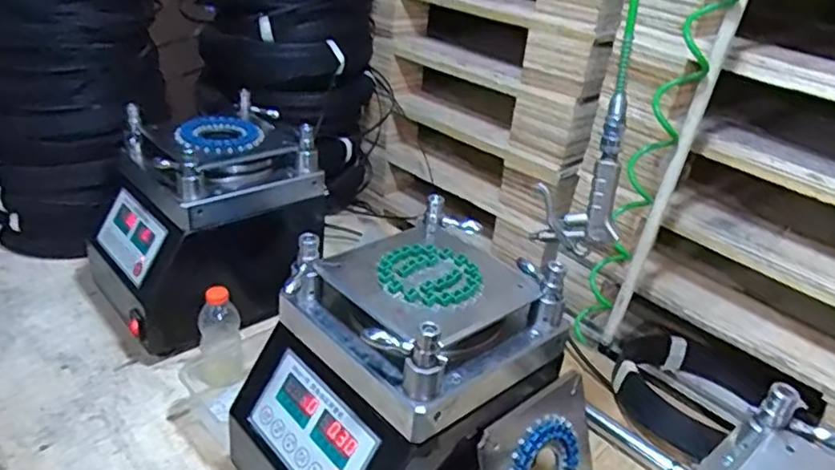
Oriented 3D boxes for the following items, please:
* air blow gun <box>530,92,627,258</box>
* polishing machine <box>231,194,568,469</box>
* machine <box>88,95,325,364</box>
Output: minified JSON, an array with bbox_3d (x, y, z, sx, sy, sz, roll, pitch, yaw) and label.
[{"bbox_3d":[0.179,-0.060,0.671,0.089,0.171,0.027,16,31,18],"label":"air blow gun"},{"bbox_3d":[-0.027,0.166,0.667,0.280,0.279,0.217,-18,37,-36],"label":"polishing machine"},{"bbox_3d":[-0.310,-0.021,0.942,0.294,0.279,0.231,-15,35,-31],"label":"machine"}]

